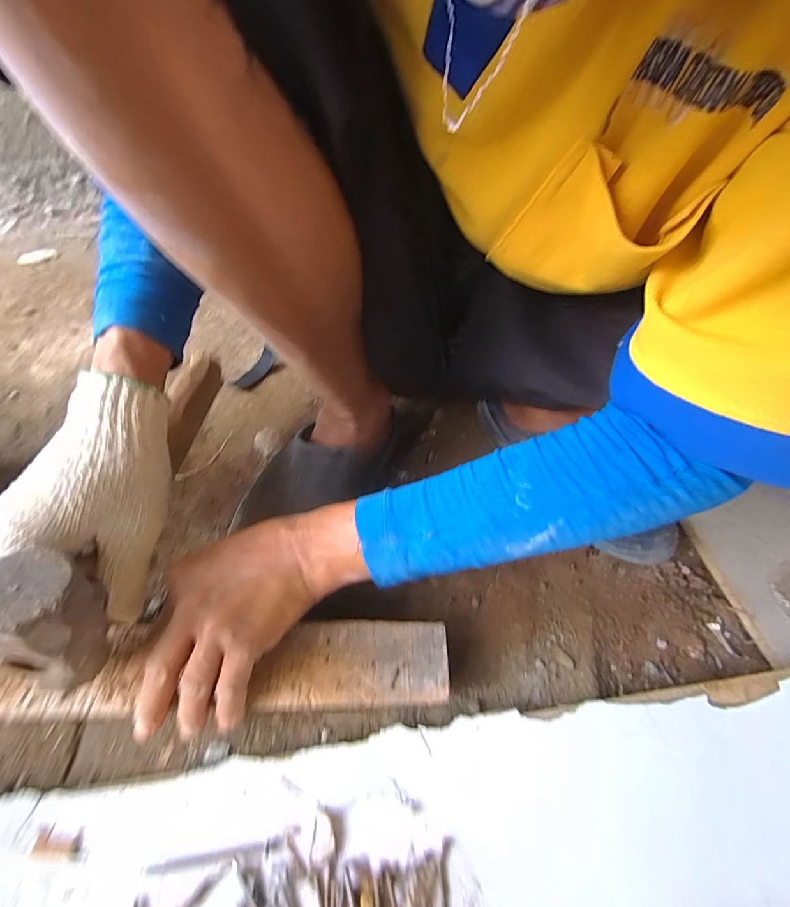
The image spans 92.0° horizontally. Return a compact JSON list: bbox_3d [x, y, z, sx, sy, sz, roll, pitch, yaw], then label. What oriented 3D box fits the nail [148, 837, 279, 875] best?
[{"bbox_3d":[-0.112,0.251,0.236,0.078,0.004,0.006,-5,50,-8],"label":"nail"}]

